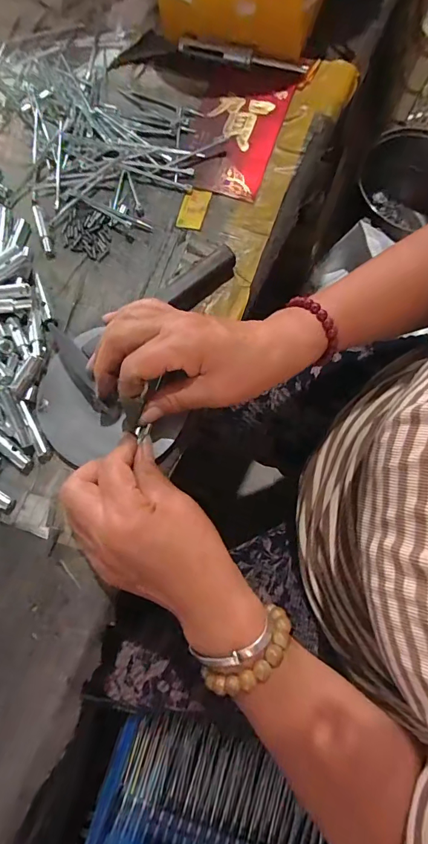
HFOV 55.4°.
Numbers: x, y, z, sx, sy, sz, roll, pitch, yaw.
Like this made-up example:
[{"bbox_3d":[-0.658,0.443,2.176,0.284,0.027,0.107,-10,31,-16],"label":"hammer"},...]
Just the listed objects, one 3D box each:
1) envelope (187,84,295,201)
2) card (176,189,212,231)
[{"bbox_3d":[0.020,-0.287,0.404,0.082,0.007,0.135,18,79,3],"label":"envelope"},{"bbox_3d":[-0.019,-0.204,0.389,0.024,0.004,0.044,15,79,2],"label":"card"}]

